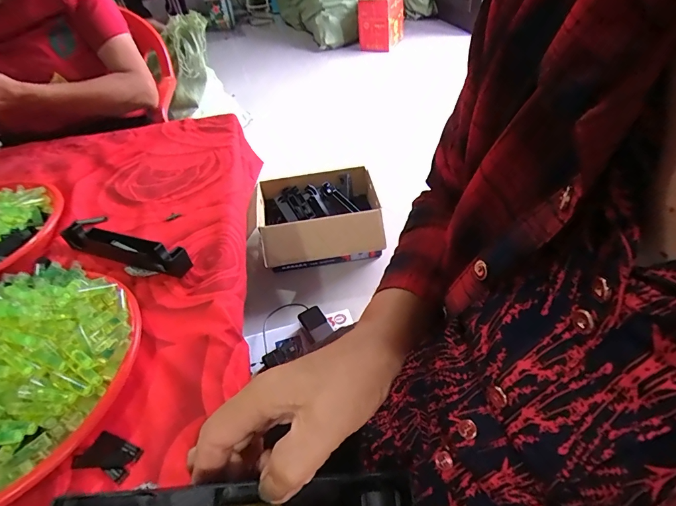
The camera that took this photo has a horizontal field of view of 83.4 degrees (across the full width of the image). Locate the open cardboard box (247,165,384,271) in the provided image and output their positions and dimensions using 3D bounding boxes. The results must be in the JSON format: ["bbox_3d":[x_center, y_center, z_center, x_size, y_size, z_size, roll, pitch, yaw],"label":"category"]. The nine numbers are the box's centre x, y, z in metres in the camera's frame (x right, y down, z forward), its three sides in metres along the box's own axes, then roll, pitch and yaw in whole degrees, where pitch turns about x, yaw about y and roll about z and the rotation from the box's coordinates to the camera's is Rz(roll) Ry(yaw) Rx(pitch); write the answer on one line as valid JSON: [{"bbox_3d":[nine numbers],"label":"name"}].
[{"bbox_3d":[-0.044,-0.092,1.154,0.362,0.174,0.321,-11,44,-5],"label":"open cardboard box"}]

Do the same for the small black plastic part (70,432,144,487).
[{"bbox_3d":[-0.190,0.168,0.313,0.047,0.009,0.030,12,47,19],"label":"small black plastic part"}]

